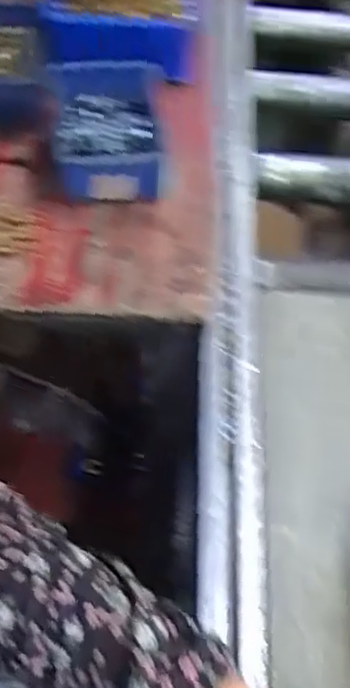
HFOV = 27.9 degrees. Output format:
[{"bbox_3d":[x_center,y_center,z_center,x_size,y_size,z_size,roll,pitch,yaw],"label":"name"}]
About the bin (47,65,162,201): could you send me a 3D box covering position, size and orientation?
[{"bbox_3d":[-0.060,-0.189,0.633,0.102,0.052,0.141,-1,54,-4],"label":"bin"}]

